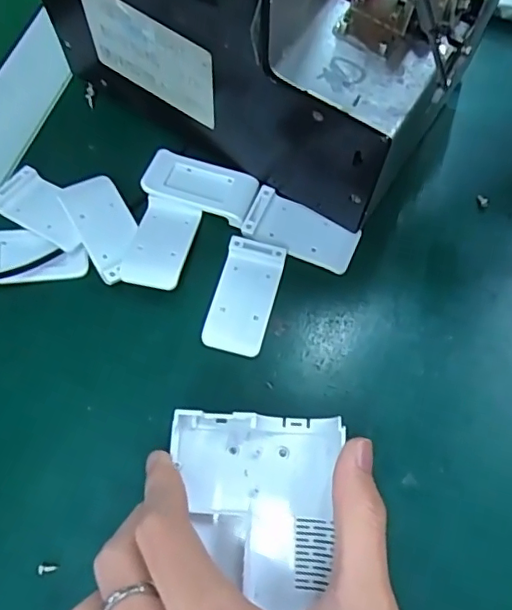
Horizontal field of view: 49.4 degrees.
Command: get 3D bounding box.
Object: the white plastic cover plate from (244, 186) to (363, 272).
[{"bbox_3d":[0.023,-0.037,0.277,0.054,0.005,0.028,23,69,7],"label":"white plastic cover plate"}]

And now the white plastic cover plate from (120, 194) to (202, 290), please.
[{"bbox_3d":[-0.046,-0.031,0.268,0.028,0.006,0.048,12,68,2],"label":"white plastic cover plate"}]

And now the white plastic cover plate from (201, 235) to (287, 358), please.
[{"bbox_3d":[-0.005,-0.005,0.264,0.028,0.007,0.055,15,68,4],"label":"white plastic cover plate"}]

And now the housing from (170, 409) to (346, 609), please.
[{"bbox_3d":[-0.002,0.077,0.218,0.064,0.020,0.069,6,68,0],"label":"housing"}]

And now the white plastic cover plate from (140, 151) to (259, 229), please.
[{"bbox_3d":[-0.029,-0.061,0.283,0.055,0.005,0.028,20,68,6],"label":"white plastic cover plate"}]

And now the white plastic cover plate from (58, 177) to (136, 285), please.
[{"bbox_3d":[-0.073,-0.038,0.273,0.027,0.010,0.057,-28,72,-13],"label":"white plastic cover plate"}]

